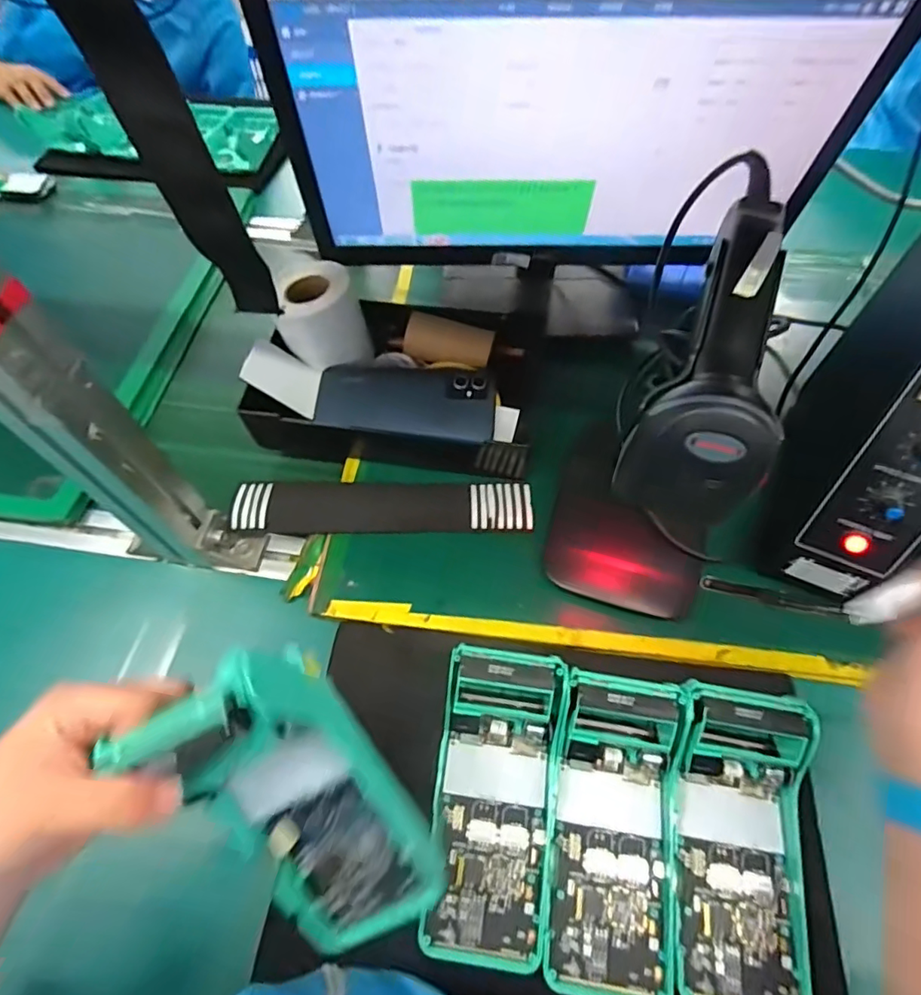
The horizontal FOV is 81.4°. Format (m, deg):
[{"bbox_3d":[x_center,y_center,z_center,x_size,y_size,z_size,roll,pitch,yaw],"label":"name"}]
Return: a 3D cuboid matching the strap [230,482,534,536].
[{"bbox_3d":[-0.066,0.006,0.469,0.253,0.014,0.052,0,56,-1],"label":"strap"}]

